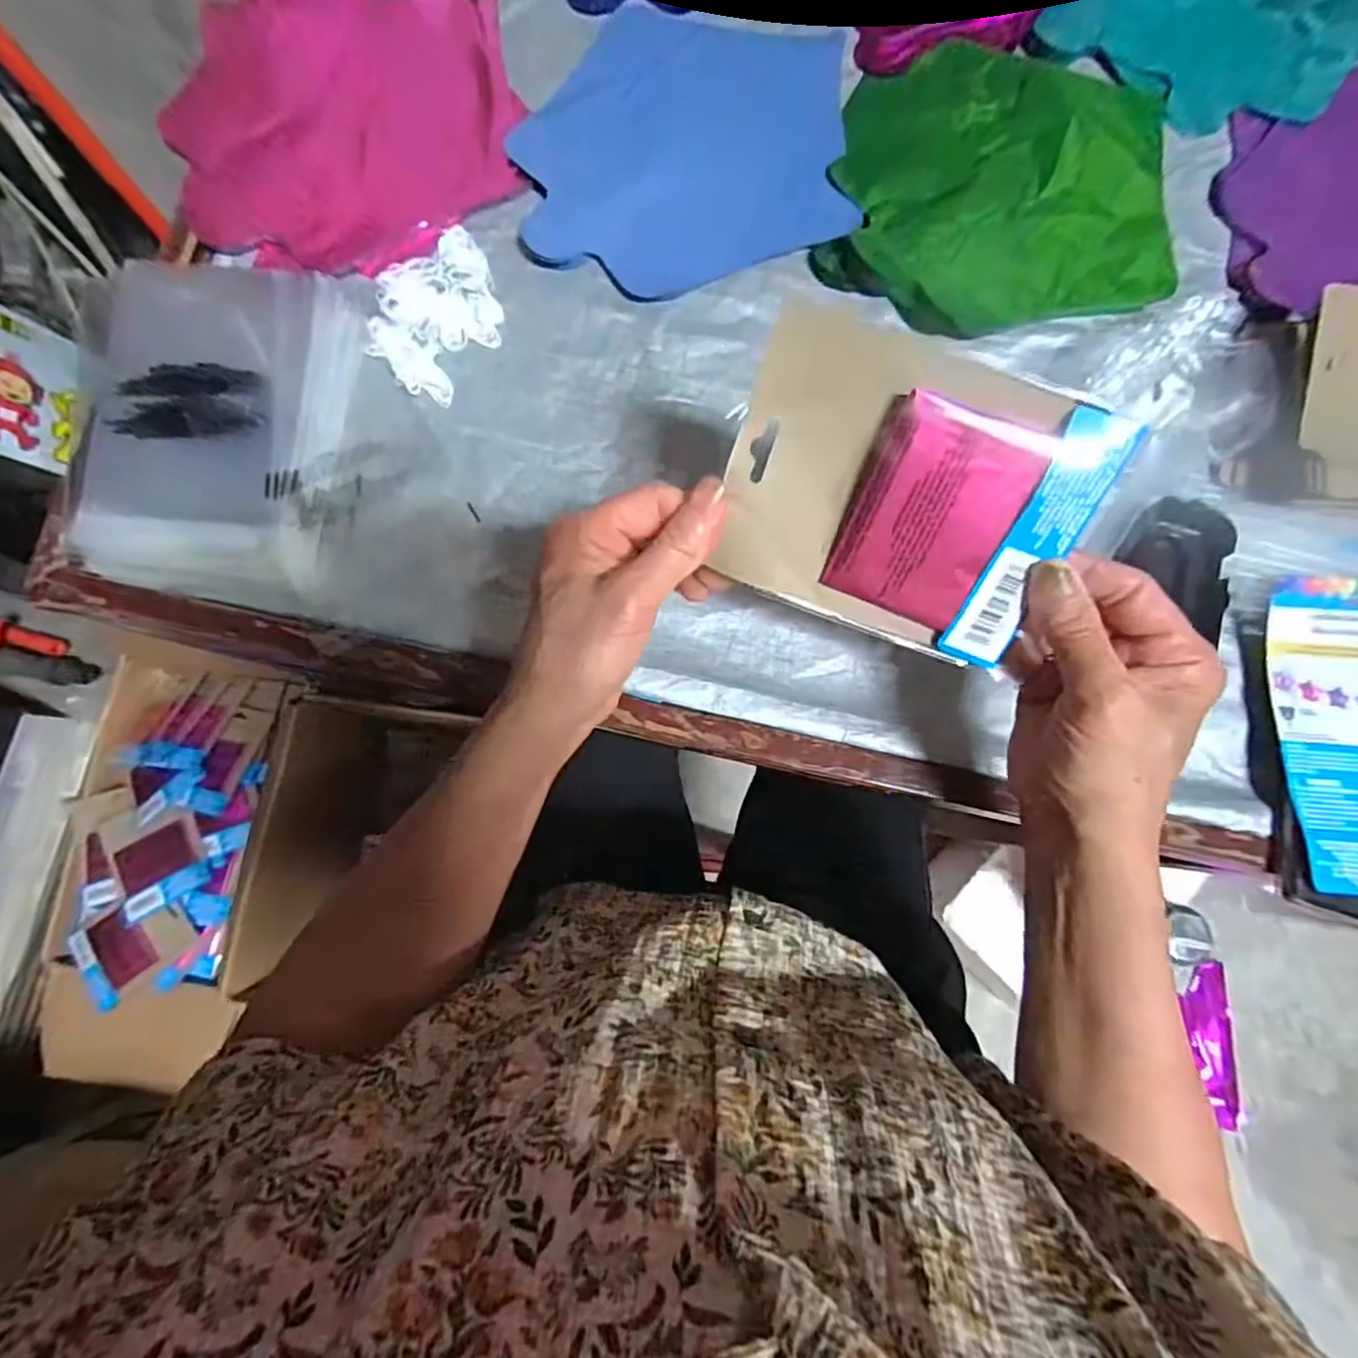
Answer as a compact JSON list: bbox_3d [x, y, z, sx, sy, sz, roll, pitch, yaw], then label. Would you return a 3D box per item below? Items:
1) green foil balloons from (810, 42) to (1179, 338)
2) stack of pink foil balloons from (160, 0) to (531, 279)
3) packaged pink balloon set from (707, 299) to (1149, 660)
[{"bbox_3d":[0.225,-0.345,0.461,0.228,0.010,0.232,11,78,3],"label":"green foil balloons"},{"bbox_3d":[-0.226,-0.392,0.462,0.220,0.025,0.232,5,78,1],"label":"stack of pink foil balloons"},{"bbox_3d":[0.096,-0.077,0.284,0.148,0.012,0.114,22,117,2],"label":"packaged pink balloon set"}]

